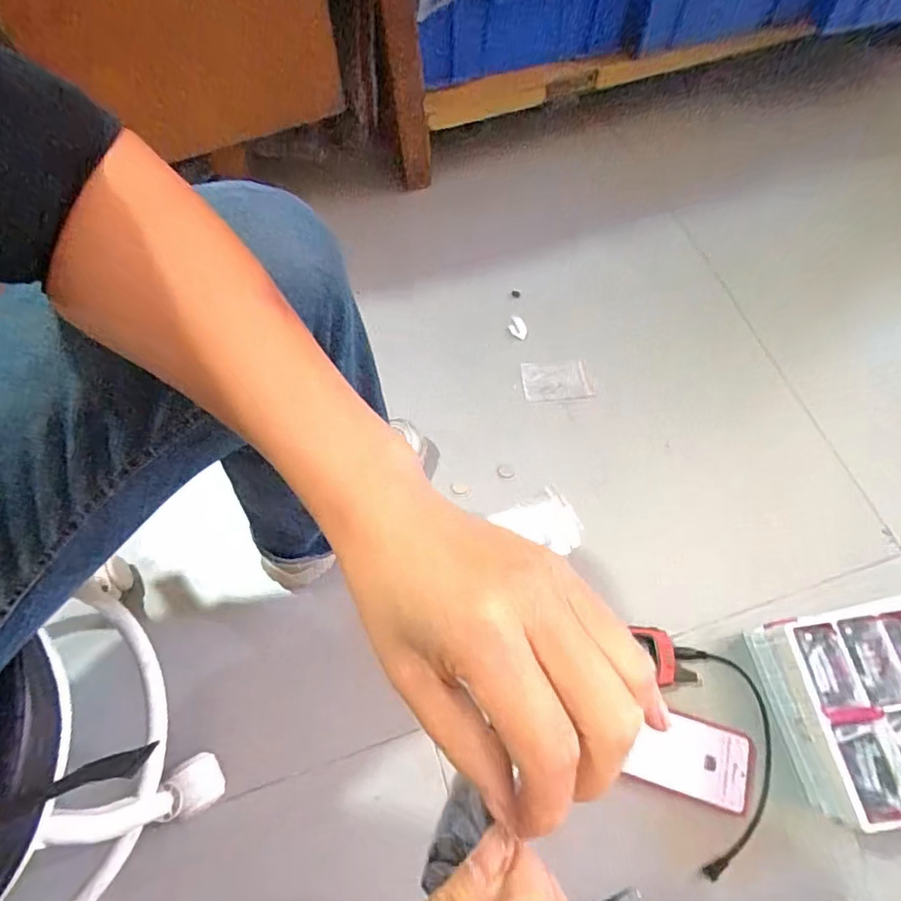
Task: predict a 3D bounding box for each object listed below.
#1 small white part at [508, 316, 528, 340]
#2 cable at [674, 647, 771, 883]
[{"bbox_3d":[0.099,-0.178,0.784,0.033,0.020,0.019,41,73,17],"label":"small white part"},{"bbox_3d":[0.294,0.318,0.559,0.090,0.015,0.210,0,66,1],"label":"cable"}]

